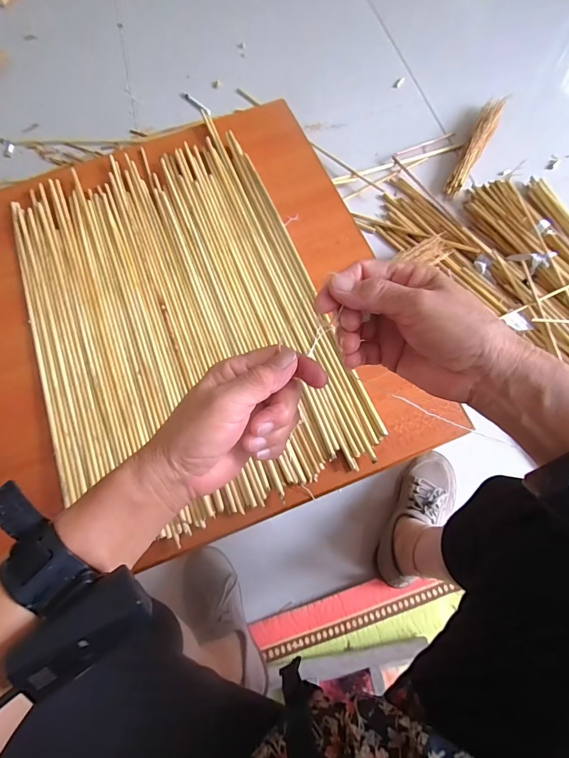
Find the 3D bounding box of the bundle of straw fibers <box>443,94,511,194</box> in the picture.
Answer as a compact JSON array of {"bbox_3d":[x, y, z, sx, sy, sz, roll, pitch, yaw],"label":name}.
[{"bbox_3d":[0.477,-0.579,0.936,0.056,0.067,0.303,25,70,9],"label":"bundle of straw fibers"}]

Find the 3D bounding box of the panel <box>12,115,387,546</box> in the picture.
[{"bbox_3d":[-0.168,-0.113,0.570,0.429,0.029,0.632,-20,71,-5],"label":"panel"}]

